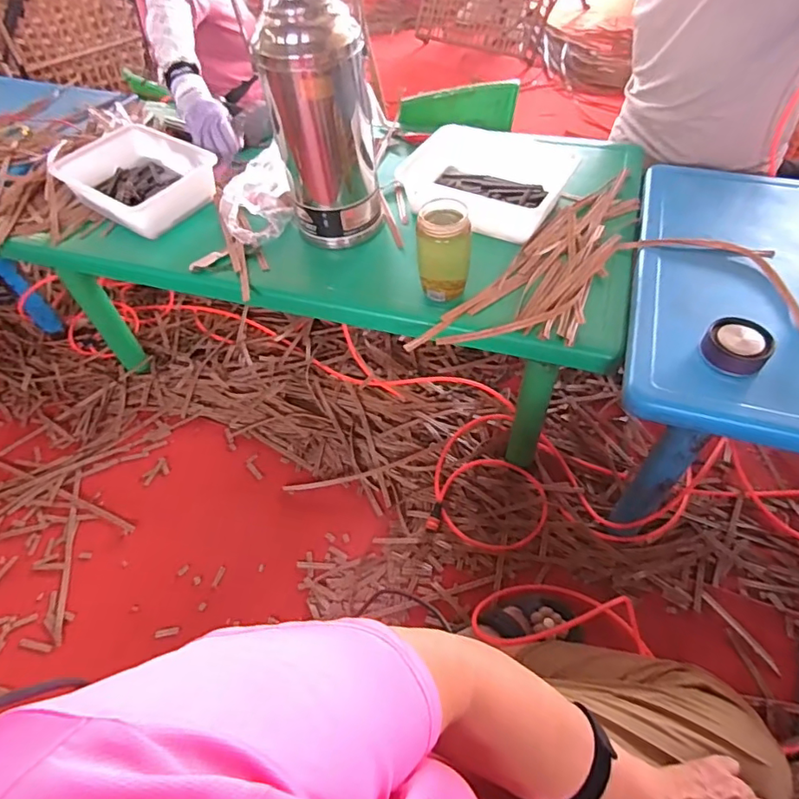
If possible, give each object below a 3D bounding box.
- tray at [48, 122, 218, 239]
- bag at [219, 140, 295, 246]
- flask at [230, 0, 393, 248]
[{"bbox_3d":[-0.485,-0.422,0.982,0.258,0.065,0.213,26,58,23],"label":"tray"},{"bbox_3d":[-0.253,-0.359,0.912,0.126,0.089,0.157,-16,53,-9],"label":"bag"},{"bbox_3d":[-0.113,-0.444,0.755,0.142,0.417,0.132,0,54,1],"label":"flask"}]

